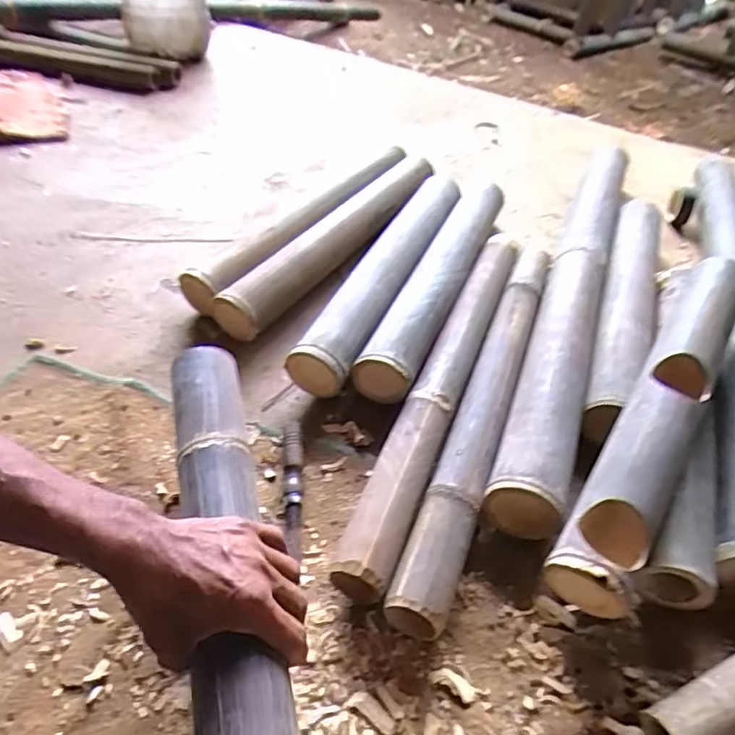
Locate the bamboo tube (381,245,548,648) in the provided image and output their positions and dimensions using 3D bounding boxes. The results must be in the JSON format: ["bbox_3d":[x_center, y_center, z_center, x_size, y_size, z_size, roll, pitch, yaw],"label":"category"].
[{"bbox_3d":[0.157,0.035,0.740,0.058,0.062,0.636,17,46,14],"label":"bamboo tube"}]

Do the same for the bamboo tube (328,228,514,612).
[{"bbox_3d":[0.104,0.014,0.755,0.057,0.069,0.631,17,46,15],"label":"bamboo tube"}]

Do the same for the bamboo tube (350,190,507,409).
[{"bbox_3d":[0.118,-0.146,0.899,0.081,0.064,0.544,17,46,16],"label":"bamboo tube"}]

